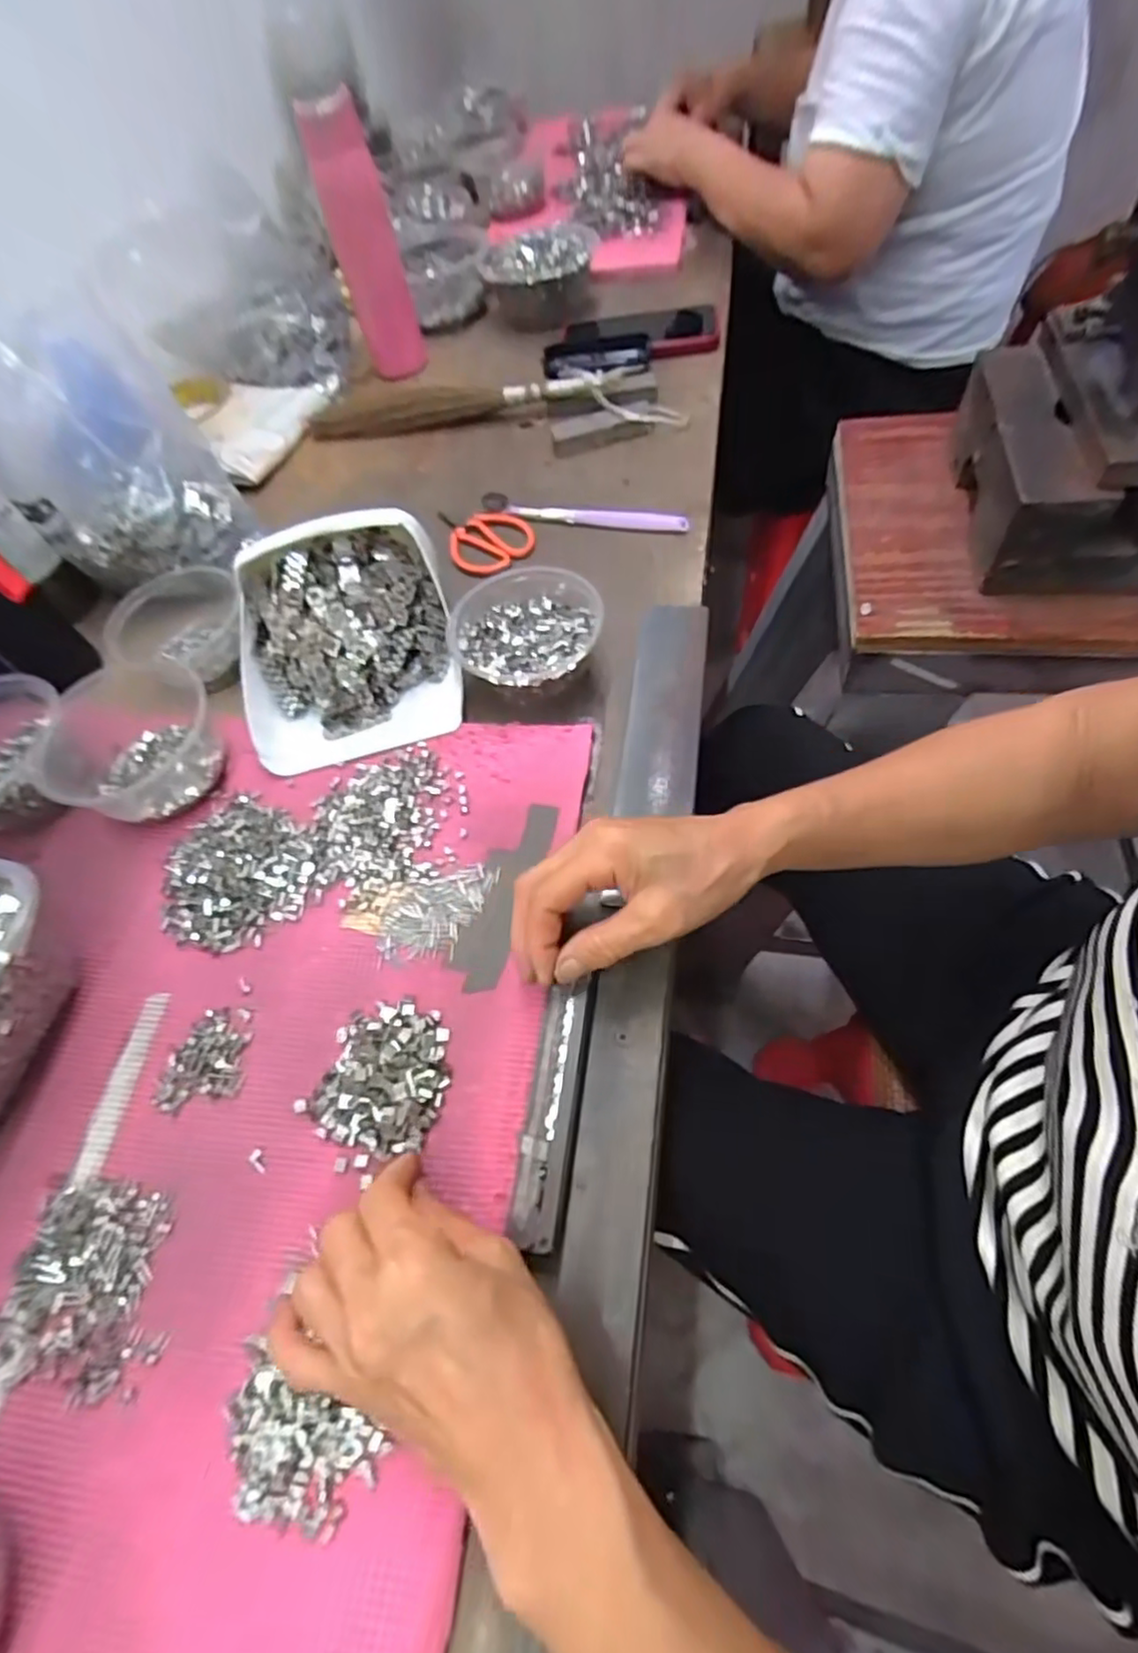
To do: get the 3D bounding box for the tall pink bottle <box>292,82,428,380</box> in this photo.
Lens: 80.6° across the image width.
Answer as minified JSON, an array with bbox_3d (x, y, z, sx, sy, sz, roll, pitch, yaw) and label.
[{"bbox_3d":[-0.205,-0.590,0.684,0.062,0.206,0.060,-37,60,-13],"label":"tall pink bottle"}]

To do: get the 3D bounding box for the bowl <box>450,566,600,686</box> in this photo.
[{"bbox_3d":[-0.029,-0.131,0.469,0.101,0.046,0.092,-4,59,7],"label":"bowl"}]

